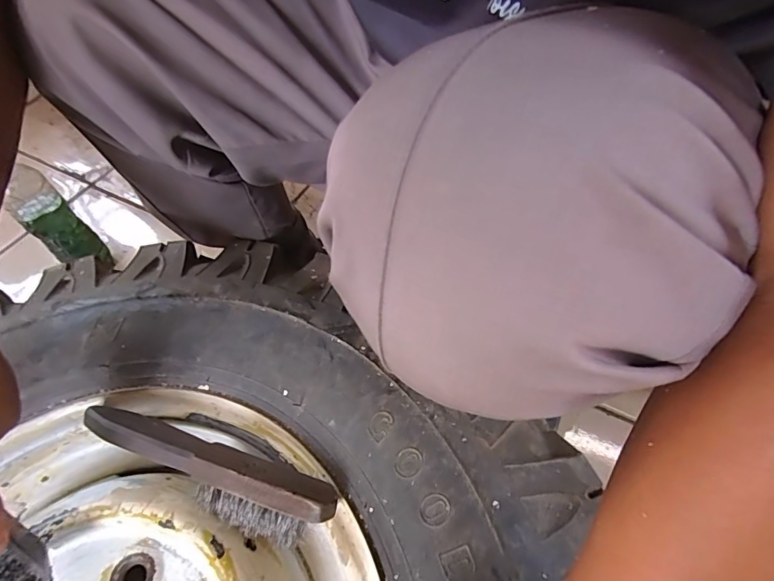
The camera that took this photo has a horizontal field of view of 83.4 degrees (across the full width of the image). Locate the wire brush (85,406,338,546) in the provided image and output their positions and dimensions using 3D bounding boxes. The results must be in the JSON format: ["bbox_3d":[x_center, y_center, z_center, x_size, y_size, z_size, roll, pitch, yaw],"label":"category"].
[{"bbox_3d":[-0.148,0.141,0.342,0.223,0.030,0.048,14,57,14],"label":"wire brush"}]

